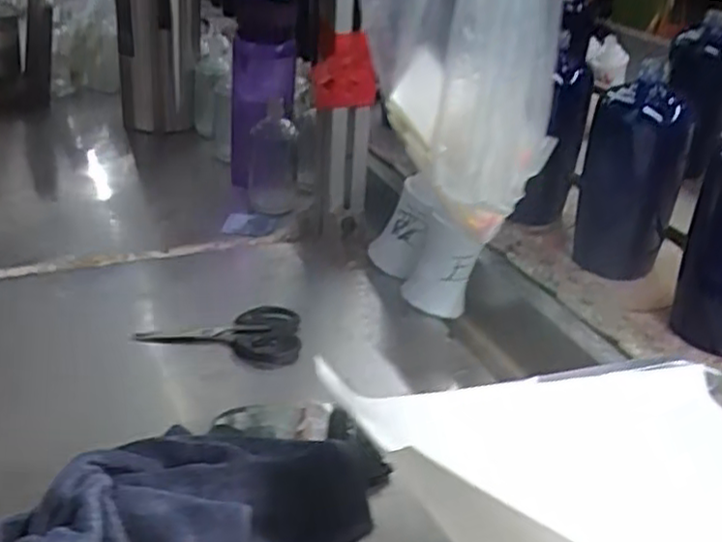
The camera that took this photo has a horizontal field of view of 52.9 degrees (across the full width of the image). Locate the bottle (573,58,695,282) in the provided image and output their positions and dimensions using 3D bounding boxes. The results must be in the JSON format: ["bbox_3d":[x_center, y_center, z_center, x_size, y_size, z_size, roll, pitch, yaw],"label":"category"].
[{"bbox_3d":[0.252,-0.088,0.673,0.067,0.172,0.064,-12,33,-23],"label":"bottle"}]

